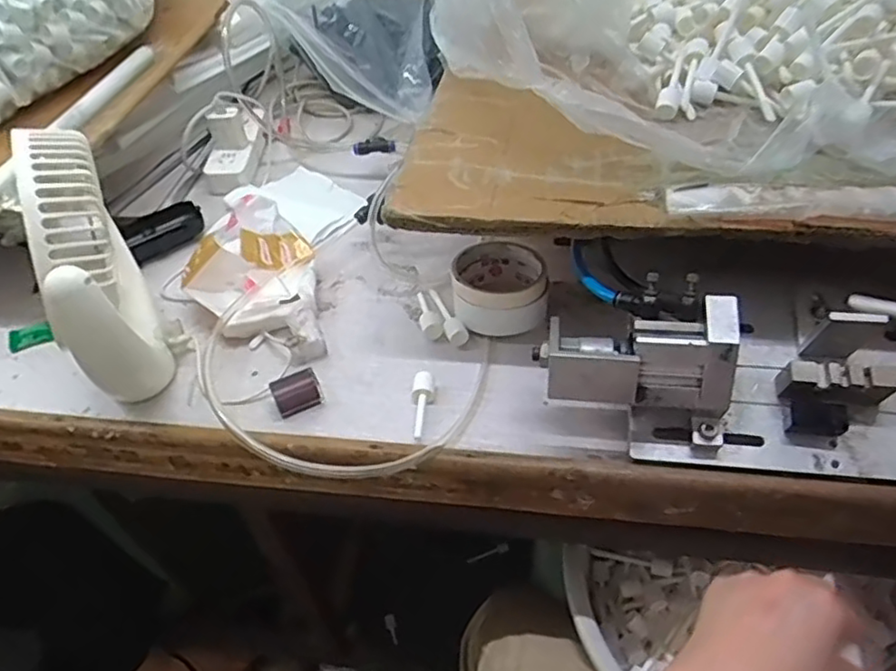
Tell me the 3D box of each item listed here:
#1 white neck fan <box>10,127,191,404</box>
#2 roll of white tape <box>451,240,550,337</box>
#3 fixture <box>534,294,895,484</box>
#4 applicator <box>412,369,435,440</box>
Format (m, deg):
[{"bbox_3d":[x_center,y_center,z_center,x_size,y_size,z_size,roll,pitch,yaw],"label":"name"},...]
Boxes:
[{"bbox_3d":[-0.284,-0.058,0.519,0.066,0.204,0.186,-22,48,-15],"label":"white neck fan"},{"bbox_3d":[0.049,-0.045,0.593,0.083,0.048,0.085,-3,46,3],"label":"roll of white tape"},{"bbox_3d":[0.233,0.032,0.468,0.324,0.107,0.115,2,47,8],"label":"fixture"},{"bbox_3d":[-0.022,0.058,0.526,0.019,0.016,0.065,0,47,6],"label":"applicator"}]

